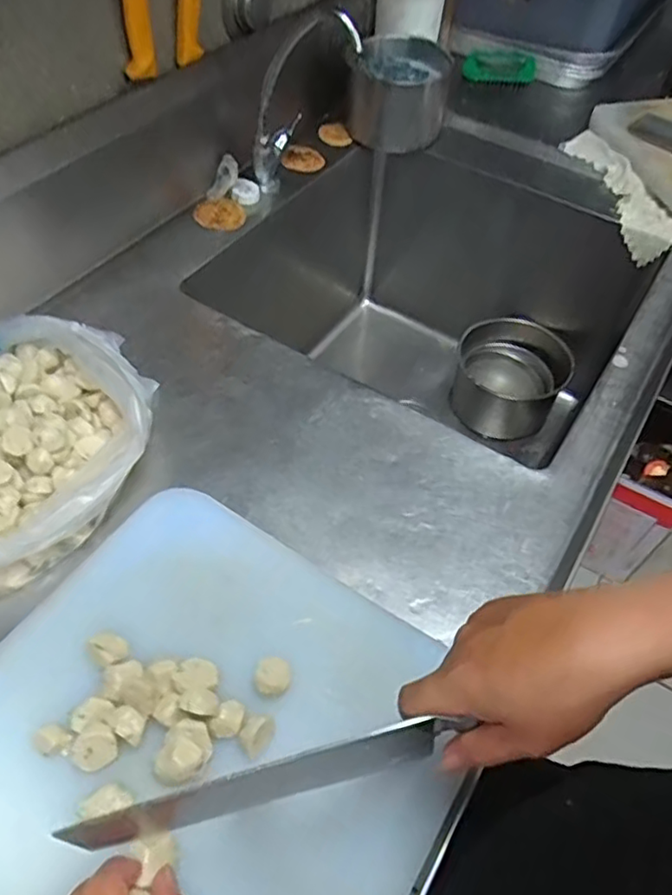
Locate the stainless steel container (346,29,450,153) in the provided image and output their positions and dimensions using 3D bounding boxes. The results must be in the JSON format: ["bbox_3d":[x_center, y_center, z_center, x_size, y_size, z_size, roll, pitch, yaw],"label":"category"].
[{"bbox_3d":[0.104,-0.564,0.998,0.143,0.118,0.145,13,53,6],"label":"stainless steel container"}]

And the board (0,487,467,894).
[{"bbox_3d":[-0.112,0.229,0.432,0.335,0.035,0.379,27,56,16],"label":"board"}]

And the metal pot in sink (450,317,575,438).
[{"bbox_3d":[0.317,-0.125,1.136,0.194,0.119,0.185,2,53,-3],"label":"metal pot in sink"}]

